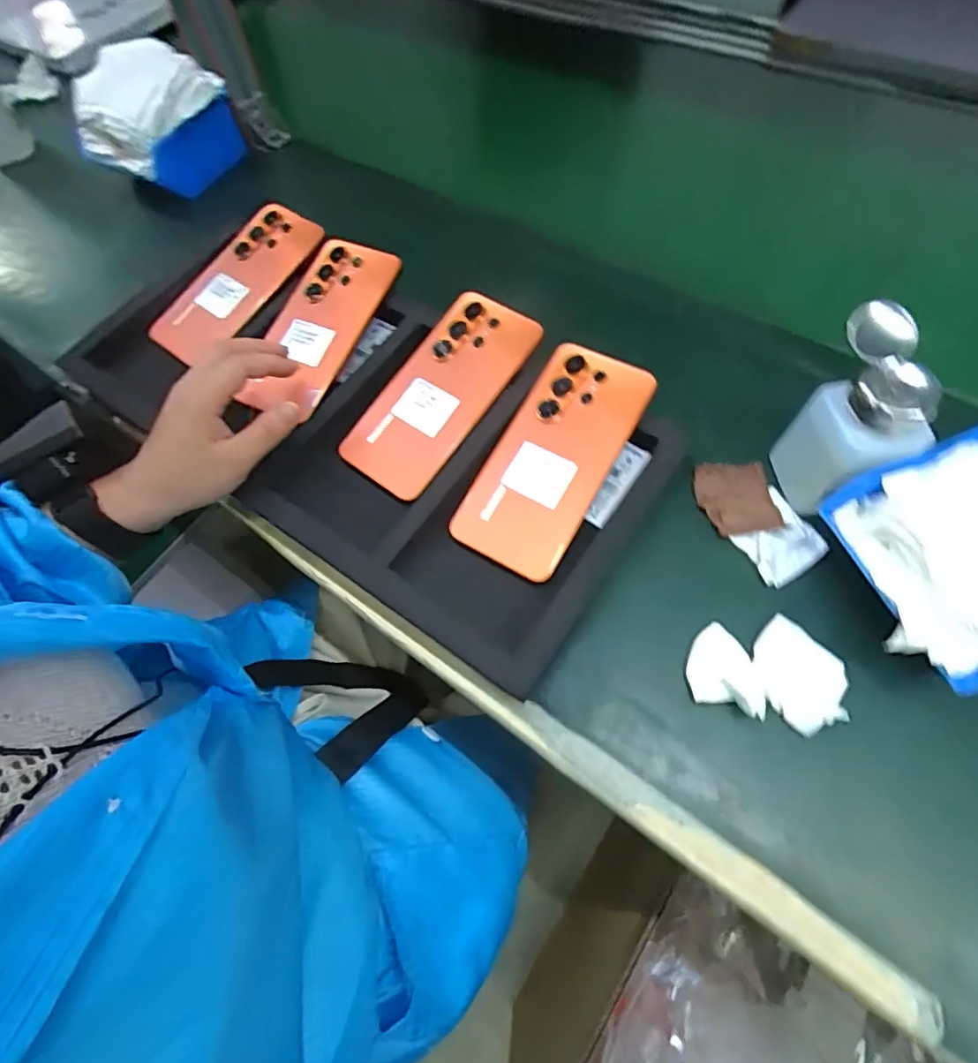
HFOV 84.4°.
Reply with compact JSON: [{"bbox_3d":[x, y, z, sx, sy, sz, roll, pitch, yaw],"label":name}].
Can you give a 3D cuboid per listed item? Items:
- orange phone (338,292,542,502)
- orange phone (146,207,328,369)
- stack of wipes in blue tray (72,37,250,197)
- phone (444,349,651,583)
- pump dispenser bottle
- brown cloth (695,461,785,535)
[{"bbox_3d":[-0.037,-0.107,0.412,0.078,0.008,0.170,33,82,16],"label":"orange phone"},{"bbox_3d":[-0.227,-0.224,0.490,0.084,0.009,0.169,35,81,18],"label":"orange phone"},{"bbox_3d":[-0.373,-0.457,0.604,0.132,0.094,0.135,29,70,16],"label":"stack of wipes in blue tray"},{"bbox_3d":[0.045,-0.053,0.376,0.078,0.011,0.167,28,79,17],"label":"phone"},{"bbox_3d":[0.219,-0.070,0.327,0.048,0.100,0.077,-16,62,-4],"label":"pump dispenser bottle"},{"bbox_3d":[0.171,-0.024,0.375,0.048,0.016,0.055,0,62,5],"label":"brown cloth"}]

